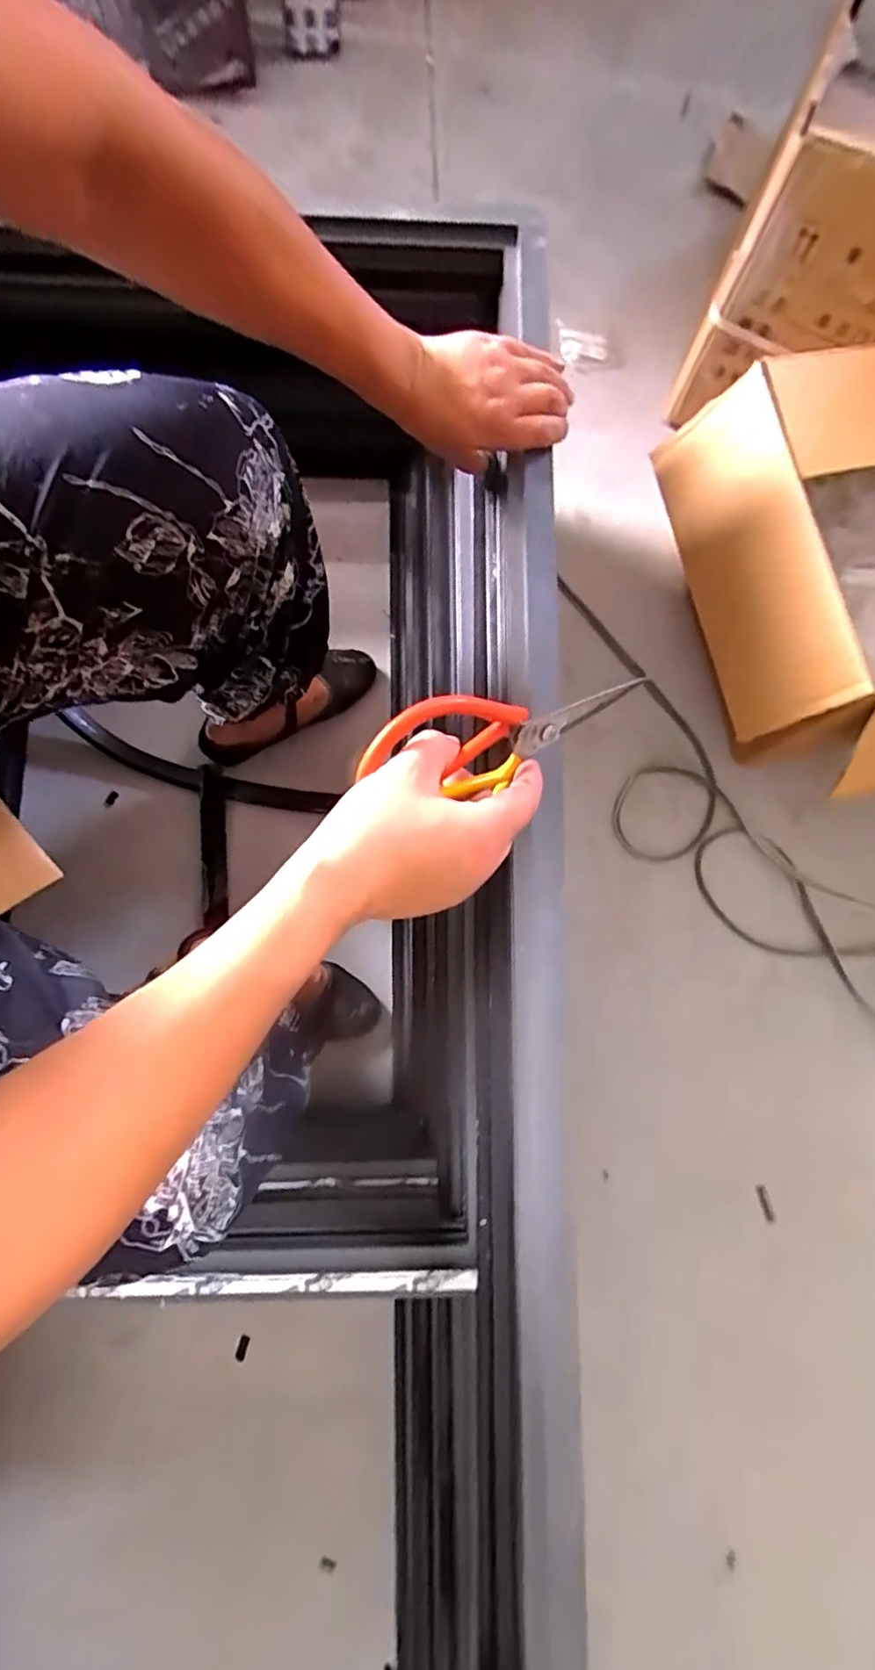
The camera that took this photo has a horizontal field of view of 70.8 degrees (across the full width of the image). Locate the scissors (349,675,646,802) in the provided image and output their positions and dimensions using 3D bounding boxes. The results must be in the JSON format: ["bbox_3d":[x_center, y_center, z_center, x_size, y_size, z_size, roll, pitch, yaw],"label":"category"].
[{"bbox_3d":[0.042,-0.053,0.350,0.183,0.059,0.013,-13,43,-29],"label":"scissors"}]

